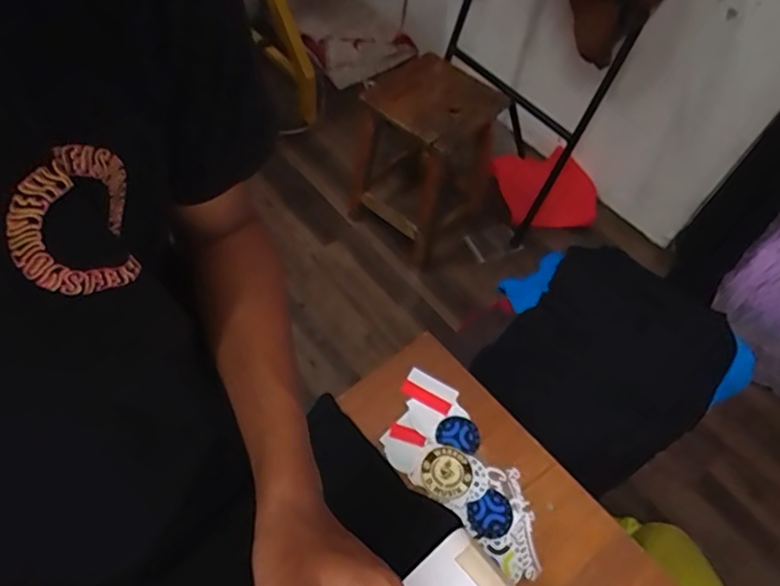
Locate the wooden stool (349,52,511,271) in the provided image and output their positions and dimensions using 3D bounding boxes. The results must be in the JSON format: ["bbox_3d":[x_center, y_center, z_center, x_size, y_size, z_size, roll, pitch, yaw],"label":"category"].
[{"bbox_3d":[0.094,-0.401,1.765,0.350,0.558,0.328,33,61,15],"label":"wooden stool"}]

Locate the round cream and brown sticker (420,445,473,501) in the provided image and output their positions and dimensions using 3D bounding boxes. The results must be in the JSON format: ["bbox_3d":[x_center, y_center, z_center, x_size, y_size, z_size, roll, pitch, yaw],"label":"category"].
[{"bbox_3d":[0.070,0.226,0.709,0.064,0.005,0.062,2,58,-3],"label":"round cream and brown sticker"}]

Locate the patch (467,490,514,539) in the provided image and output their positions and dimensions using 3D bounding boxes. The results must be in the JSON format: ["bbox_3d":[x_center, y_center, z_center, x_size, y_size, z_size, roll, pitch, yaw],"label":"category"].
[{"bbox_3d":[0.123,0.269,0.686,0.055,0.004,0.049,-23,62,-17],"label":"patch"}]

